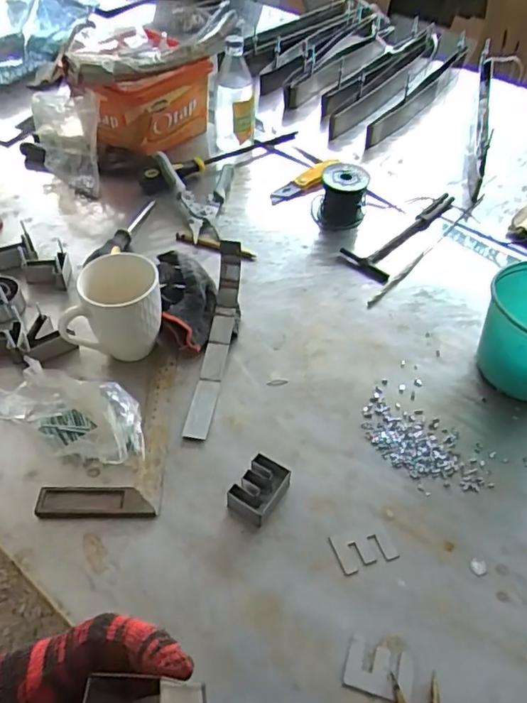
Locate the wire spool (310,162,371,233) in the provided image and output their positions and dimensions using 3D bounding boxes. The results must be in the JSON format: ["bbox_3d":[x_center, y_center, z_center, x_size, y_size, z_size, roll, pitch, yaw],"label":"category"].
[{"bbox_3d":[0.113,-0.231,0.829,0.077,0.072,0.069,7,49,4],"label":"wire spool"}]

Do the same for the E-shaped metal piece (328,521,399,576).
[{"bbox_3d":[0.092,0.179,0.516,0.055,0.004,0.036,-13,51,-14],"label":"E-shaped metal piece"}]

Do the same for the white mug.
[{"bbox_3d":[-0.166,-0.044,0.629,0.107,0.112,0.076,-5,50,-7],"label":"white mug"}]

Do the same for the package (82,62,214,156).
[{"bbox_3d":[-0.172,-0.393,0.928,0.201,0.123,0.064,-26,55,-23],"label":"package"}]

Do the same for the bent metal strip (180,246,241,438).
[{"bbox_3d":[-0.055,-0.020,0.625,0.026,0.088,0.217,8,49,4],"label":"bent metal strip"}]

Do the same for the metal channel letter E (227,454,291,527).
[{"bbox_3d":[-0.004,0.130,0.530,0.037,0.026,0.053,29,54,21],"label":"metal channel letter E"}]

